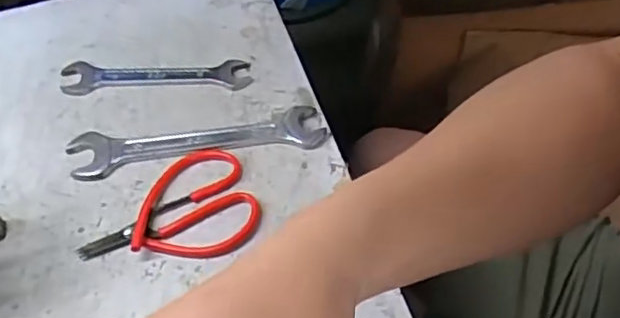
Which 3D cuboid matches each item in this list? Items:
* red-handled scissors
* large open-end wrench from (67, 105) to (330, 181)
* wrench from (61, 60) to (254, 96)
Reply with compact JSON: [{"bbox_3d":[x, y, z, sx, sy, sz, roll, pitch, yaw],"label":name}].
[{"bbox_3d":[-0.102,0.033,0.459,0.125,0.011,0.084,-6,55,-1],"label":"red-handled scissors"},{"bbox_3d":[-0.088,-0.016,0.491,0.196,0.008,0.040,-9,55,-3],"label":"large open-end wrench"},{"bbox_3d":[-0.131,-0.071,0.531,0.159,0.009,0.036,1,55,4],"label":"wrench"}]

